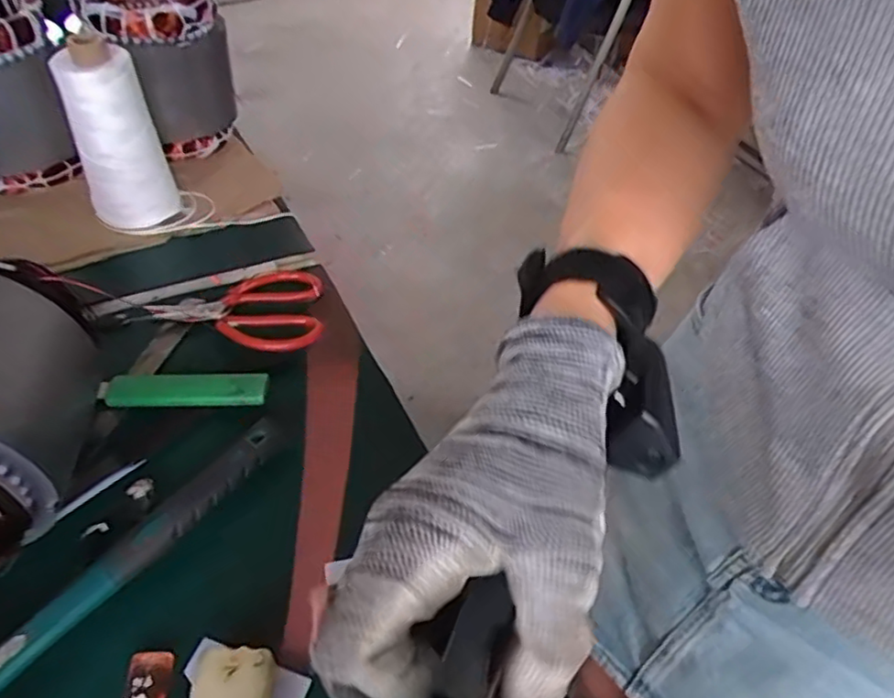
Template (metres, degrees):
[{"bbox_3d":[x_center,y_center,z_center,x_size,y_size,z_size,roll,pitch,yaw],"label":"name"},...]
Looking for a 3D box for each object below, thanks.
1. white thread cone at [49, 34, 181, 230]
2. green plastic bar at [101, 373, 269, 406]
[{"bbox_3d":[-0.288,-0.182,0.558,0.067,0.166,0.078,-16,49,-19],"label":"white thread cone"},{"bbox_3d":[-0.191,0.031,0.470,0.113,0.013,0.025,1,45,-4],"label":"green plastic bar"}]

